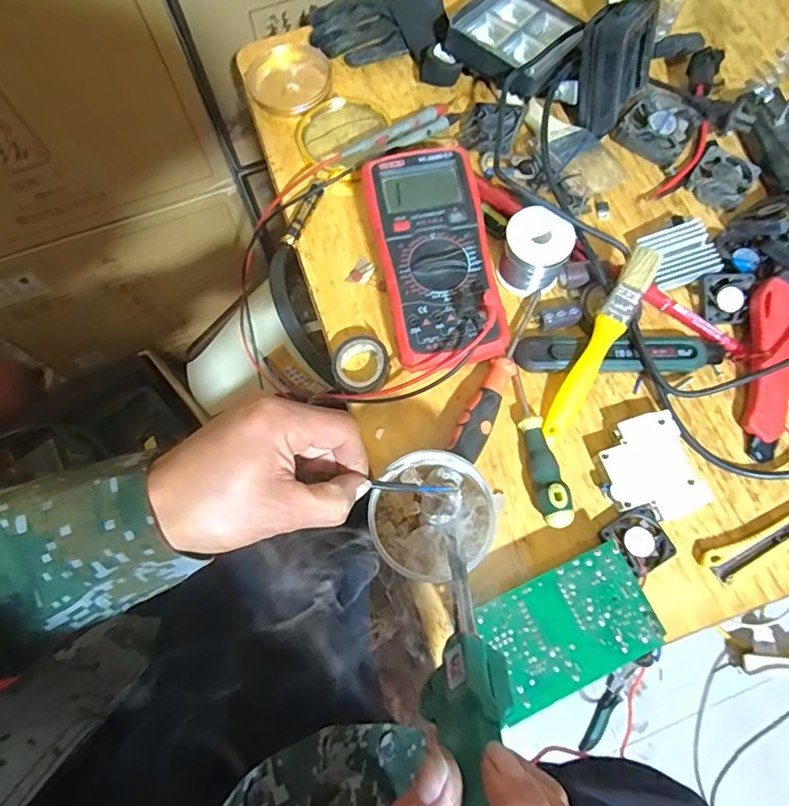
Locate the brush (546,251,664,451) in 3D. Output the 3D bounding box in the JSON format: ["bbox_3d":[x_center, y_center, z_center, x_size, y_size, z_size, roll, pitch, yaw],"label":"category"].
[{"bbox_3d":[0.159,-0.044,0.412,0.023,0.008,0.161,29,93,10],"label":"brush"}]

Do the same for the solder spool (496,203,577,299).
[{"bbox_3d":[0.115,-0.125,0.435,0.052,0.049,0.049,0,72,1],"label":"solder spool"}]

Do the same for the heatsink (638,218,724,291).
[{"bbox_3d":[0.244,-0.126,0.455,0.054,0.016,0.049,-21,81,4],"label":"heatsink"}]

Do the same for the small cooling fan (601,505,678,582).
[{"bbox_3d":[0.178,0.101,0.385,0.040,0.011,0.040,-32,74,-9],"label":"small cooling fan"}]

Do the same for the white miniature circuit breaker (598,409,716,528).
[{"bbox_3d":[0.189,0.051,0.397,0.064,0.017,0.077,-16,72,-4],"label":"white miniature circuit breaker"}]

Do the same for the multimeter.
[{"bbox_3d":[0.032,-0.114,0.434,0.090,0.055,0.189,-11,72,-2],"label":"multimeter"}]

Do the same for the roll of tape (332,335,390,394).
[{"bbox_3d":[-0.027,-0.030,0.431,0.045,0.016,0.047,0,72,1],"label":"roll of tape"}]

